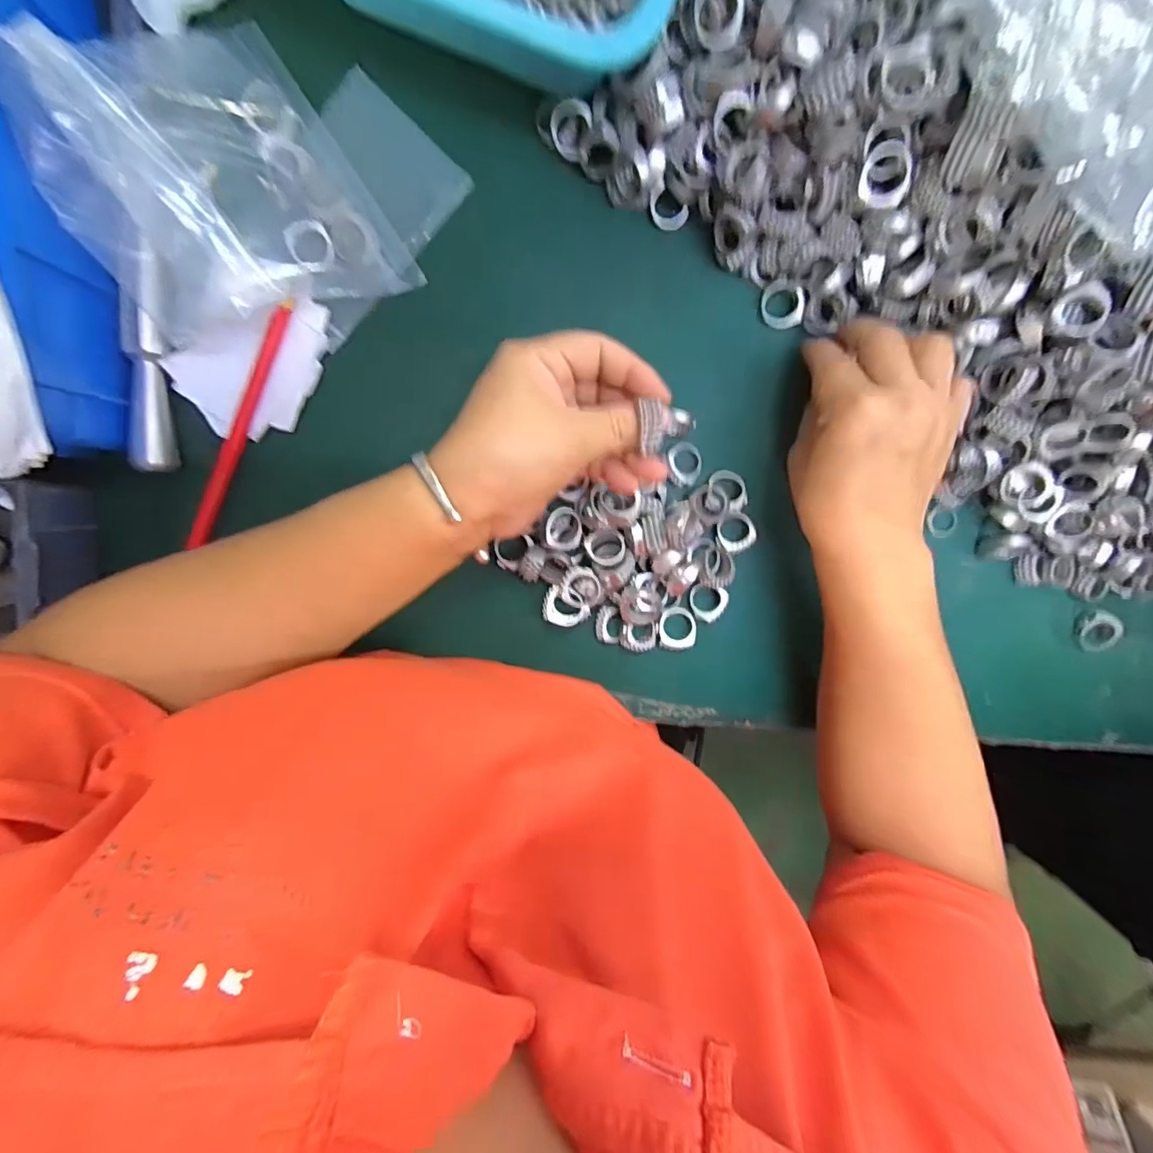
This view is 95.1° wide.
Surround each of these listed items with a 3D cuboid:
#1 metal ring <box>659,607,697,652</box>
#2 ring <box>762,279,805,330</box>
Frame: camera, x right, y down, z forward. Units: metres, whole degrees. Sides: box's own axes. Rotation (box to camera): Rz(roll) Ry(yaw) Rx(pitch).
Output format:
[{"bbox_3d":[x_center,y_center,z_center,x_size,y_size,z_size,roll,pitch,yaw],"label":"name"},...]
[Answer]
[{"bbox_3d":[0.063,0.033,0.332,0.023,0.010,0.027,4,98,-5],"label":"metal ring"},{"bbox_3d":[0.122,-0.161,0.310,0.022,0.007,0.026,-8,98,-3],"label":"ring"}]

